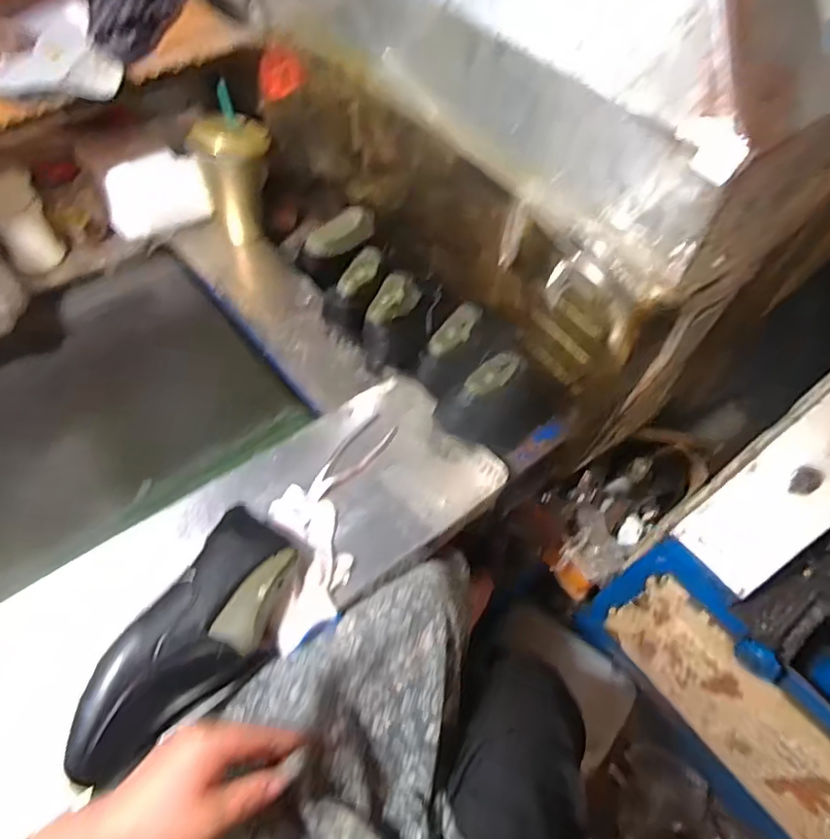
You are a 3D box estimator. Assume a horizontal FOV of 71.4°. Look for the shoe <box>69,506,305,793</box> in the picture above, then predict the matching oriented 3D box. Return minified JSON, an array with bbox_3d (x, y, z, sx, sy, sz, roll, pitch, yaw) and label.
[{"bbox_3d":[-0.211,0.223,0.570,0.105,0.088,0.258,23,58,11],"label":"shoe"}]

